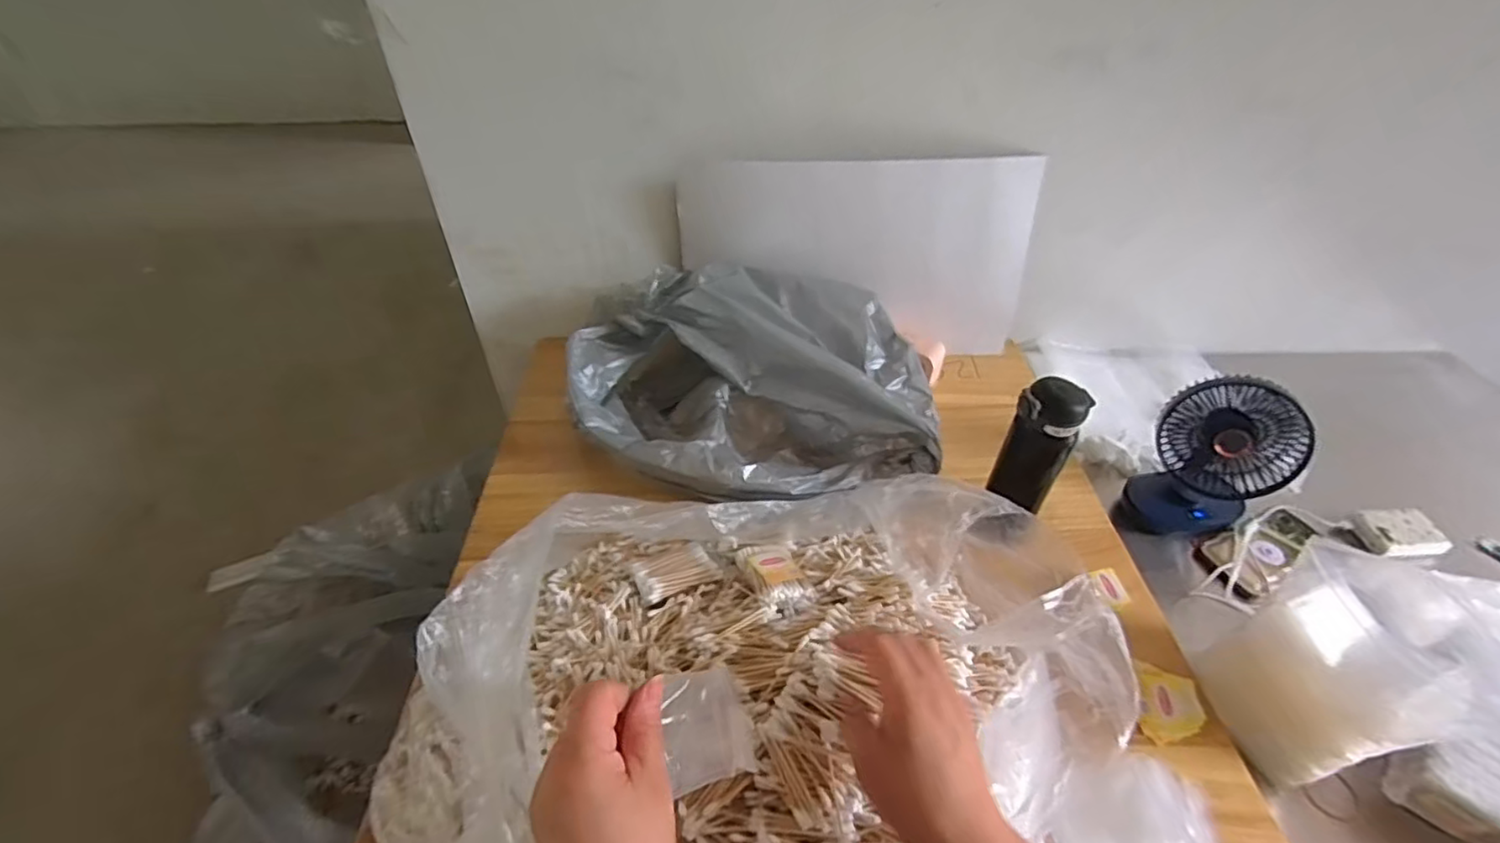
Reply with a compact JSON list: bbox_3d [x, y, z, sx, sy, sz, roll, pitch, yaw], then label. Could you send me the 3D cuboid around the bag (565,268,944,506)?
[{"bbox_3d":[-0.001,-0.057,0.812,0.446,0.171,0.317,-2,43,-2],"label":"bag"}]

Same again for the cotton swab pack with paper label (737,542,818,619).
[{"bbox_3d":[0.025,0.148,0.594,0.056,0.026,0.089,0,27,-18],"label":"cotton swab pack with paper label"}]

